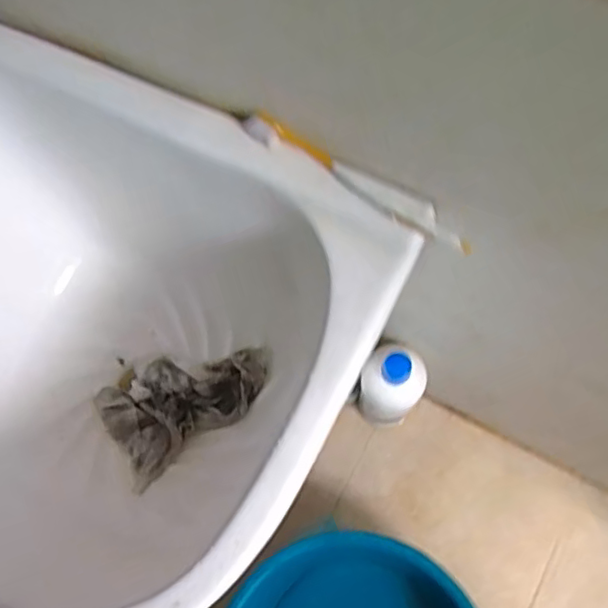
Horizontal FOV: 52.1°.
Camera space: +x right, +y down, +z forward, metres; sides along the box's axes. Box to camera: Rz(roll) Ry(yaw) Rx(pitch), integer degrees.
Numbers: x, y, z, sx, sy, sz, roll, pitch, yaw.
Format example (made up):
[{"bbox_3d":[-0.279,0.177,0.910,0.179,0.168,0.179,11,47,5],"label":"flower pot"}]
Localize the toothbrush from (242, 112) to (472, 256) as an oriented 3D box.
[{"bbox_3d":[0.033,-0.082,0.417,0.175,0.023,0.014,33,78,12],"label":"toothbrush"}]

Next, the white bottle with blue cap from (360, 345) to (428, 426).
[{"bbox_3d":[0.107,0.116,0.825,0.074,0.289,0.077,-1,73,3],"label":"white bottle with blue cap"}]

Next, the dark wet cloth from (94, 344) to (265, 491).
[{"bbox_3d":[-0.128,0.107,0.698,0.189,0.025,0.114,-30,73,-6],"label":"dark wet cloth"}]

